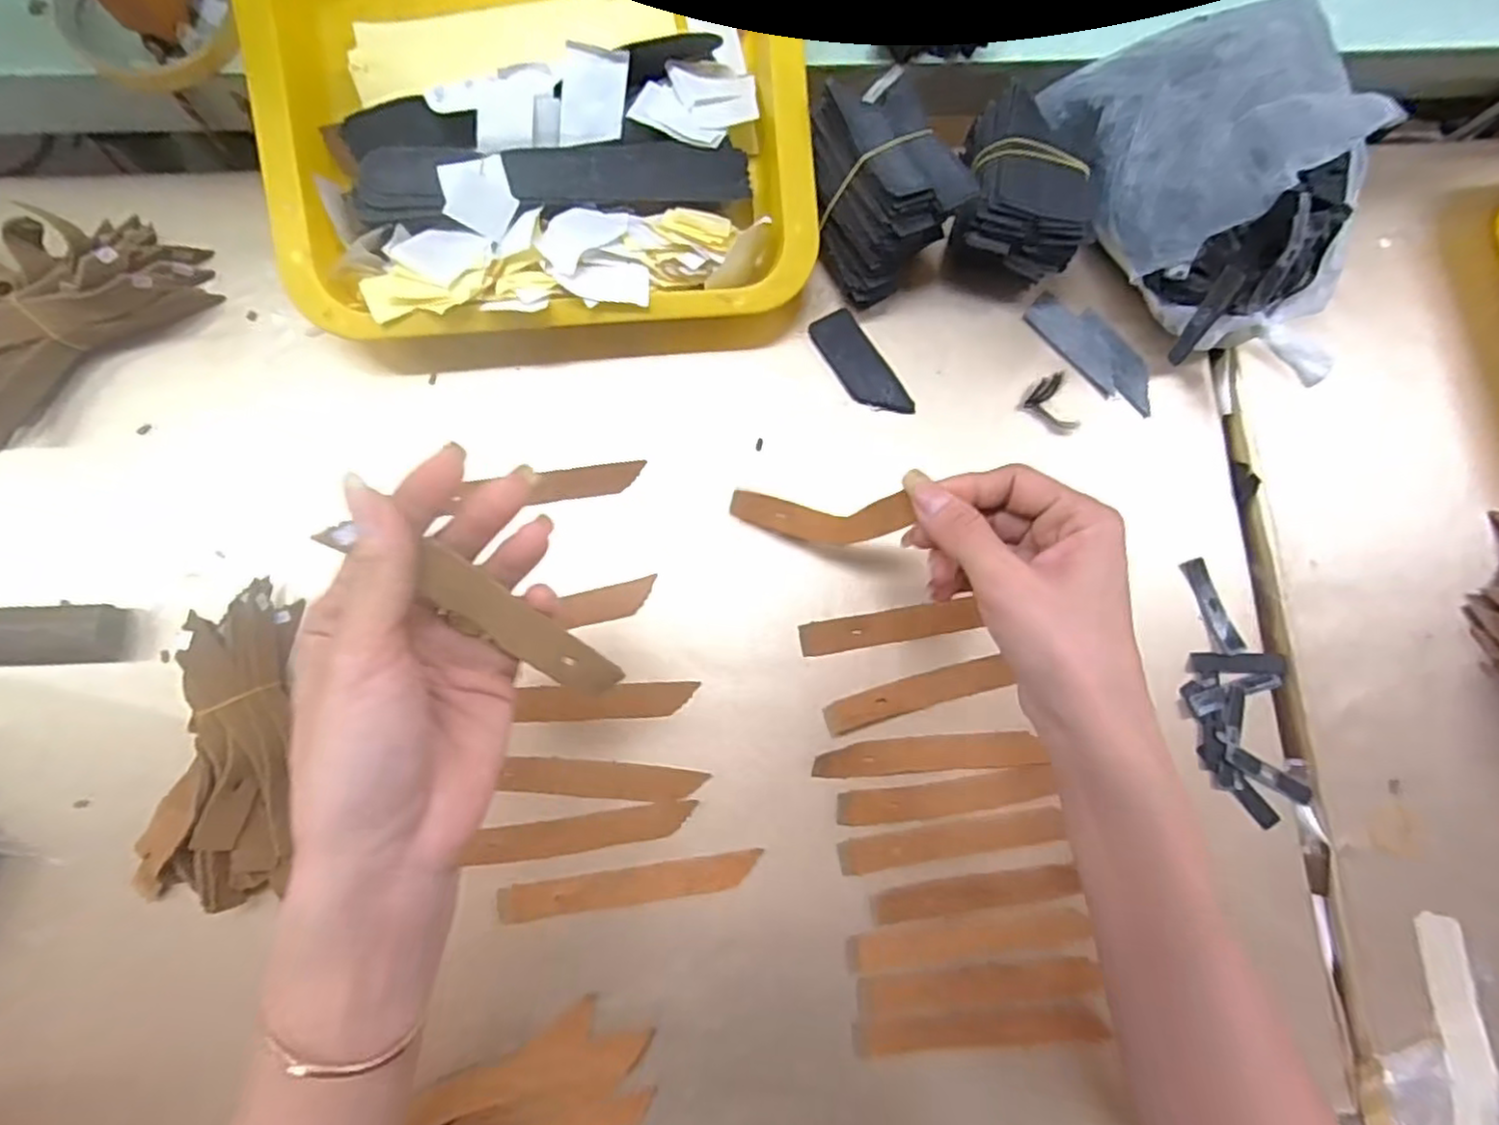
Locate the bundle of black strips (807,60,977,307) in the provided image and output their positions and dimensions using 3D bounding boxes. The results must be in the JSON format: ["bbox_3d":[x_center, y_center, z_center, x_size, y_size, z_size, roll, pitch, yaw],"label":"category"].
[{"bbox_3d":[0.065,-0.190,0.362,0.066,0.069,0.085,-28,84,-7],"label":"bundle of black strips"}]

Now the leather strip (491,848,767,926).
[{"bbox_3d":[-0.057,0.156,0.340,0.122,0.004,0.018,-7,82,-5],"label":"leather strip"}]

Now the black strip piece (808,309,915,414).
[{"bbox_3d":[0.060,-0.106,0.380,0.026,0.005,0.067,-33,85,-8],"label":"black strip piece"}]

